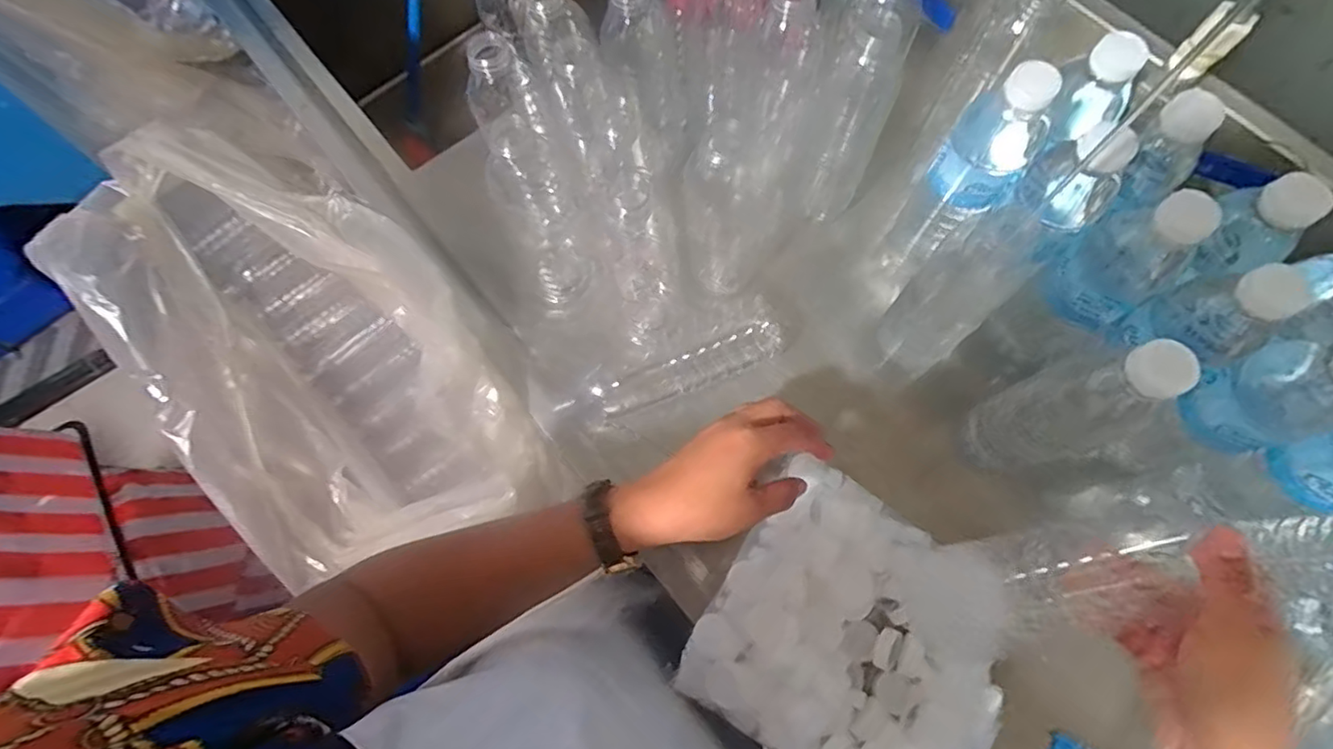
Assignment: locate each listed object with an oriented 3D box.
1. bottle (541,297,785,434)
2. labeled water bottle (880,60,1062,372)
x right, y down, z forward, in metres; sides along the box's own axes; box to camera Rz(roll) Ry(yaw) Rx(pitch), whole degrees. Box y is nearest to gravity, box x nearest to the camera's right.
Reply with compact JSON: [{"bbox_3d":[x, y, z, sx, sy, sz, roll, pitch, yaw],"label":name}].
[{"bbox_3d":[0.001,-0.003,0.538,0.234,0.049,0.046,-24,74,-5],"label":"bottle"},{"bbox_3d":[0.238,-0.153,0.486,0.063,0.214,0.066,34,77,11],"label":"labeled water bottle"}]

